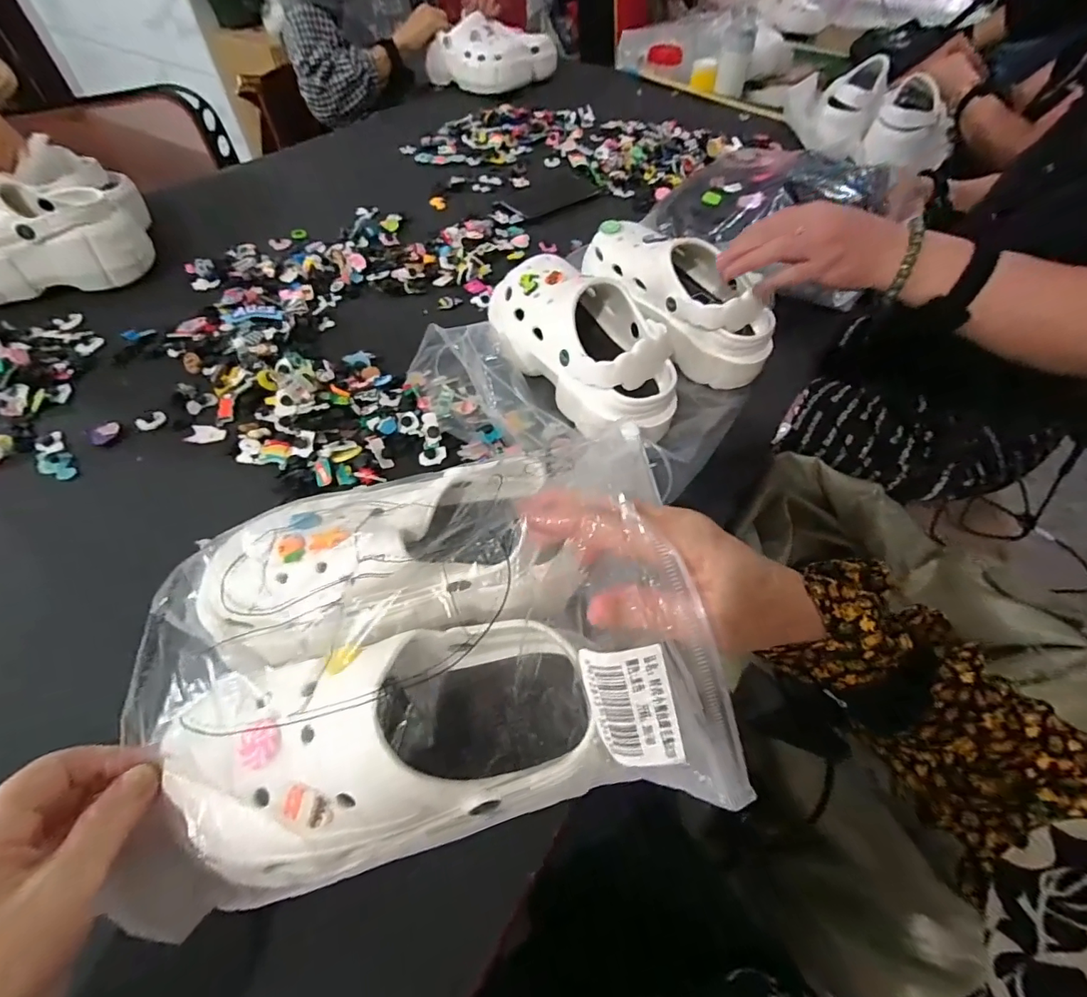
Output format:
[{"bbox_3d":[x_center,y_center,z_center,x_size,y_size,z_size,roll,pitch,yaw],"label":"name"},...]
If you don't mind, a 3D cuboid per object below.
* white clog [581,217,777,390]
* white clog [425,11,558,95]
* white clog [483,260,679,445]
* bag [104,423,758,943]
[{"bbox_3d":[0.158,-0.234,0.559,0.105,0.103,0.246,-25,60,-19],"label":"white clog"},{"bbox_3d":[-0.101,-0.977,1.066,0.286,0.110,0.140,-11,56,-11],"label":"white clog"},{"bbox_3d":[0.037,-0.161,0.498,0.109,0.100,0.244,-25,60,-19],"label":"white clog"},{"bbox_3d":[-0.068,0.065,0.271,0.293,0.110,0.234,-3,55,-5],"label":"bag"}]

